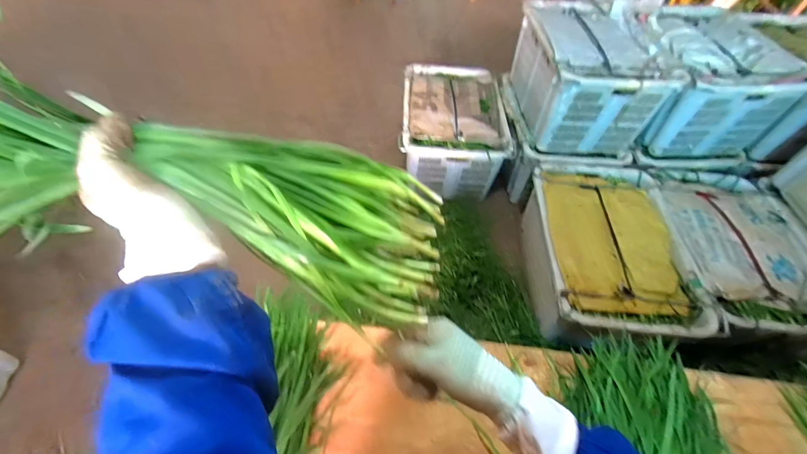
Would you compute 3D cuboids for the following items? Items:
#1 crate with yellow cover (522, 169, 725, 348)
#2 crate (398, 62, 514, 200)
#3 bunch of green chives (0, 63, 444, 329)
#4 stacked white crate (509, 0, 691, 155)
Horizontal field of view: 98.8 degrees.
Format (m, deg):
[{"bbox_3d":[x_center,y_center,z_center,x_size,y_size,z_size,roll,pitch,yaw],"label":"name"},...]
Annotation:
[{"bbox_3d":[0.769,0.121,1.387,0.507,0.360,0.707,5,53,-2],"label":"crate with yellow cover"},{"bbox_3d":[0.238,-0.504,1.793,0.494,0.328,0.672,4,53,-3],"label":"crate"},{"bbox_3d":[-0.181,-0.014,0.300,0.499,0.097,0.160,10,50,-25],"label":"bunch of green chives"},{"bbox_3d":[0.788,-0.652,1.533,0.520,0.400,0.660,1,54,-4],"label":"stacked white crate"}]

